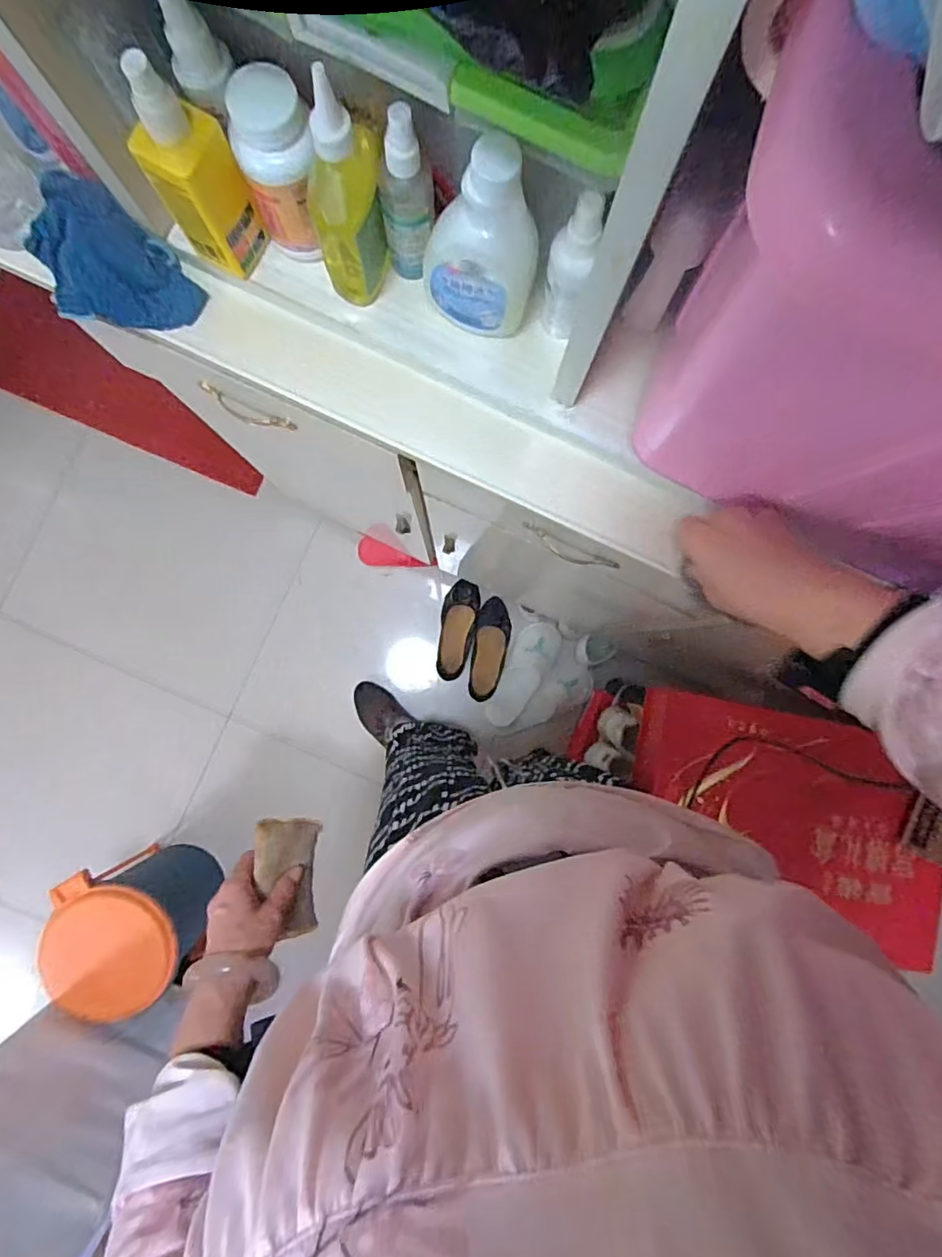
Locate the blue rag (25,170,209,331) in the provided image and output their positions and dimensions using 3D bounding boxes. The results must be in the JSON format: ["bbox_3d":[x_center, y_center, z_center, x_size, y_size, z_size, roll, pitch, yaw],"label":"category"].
[{"bbox_3d":[-0.303,-0.299,0.467,0.097,0.040,0.131,-41,89,-3],"label":"blue rag"}]

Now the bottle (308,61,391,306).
[{"bbox_3d":[-0.087,-0.301,0.396,0.052,0.146,0.062,-11,88,-3],"label":"bottle"}]

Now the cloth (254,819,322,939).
[{"bbox_3d":[-0.188,0.258,0.583,0.017,0.078,0.122,-7,80,31],"label":"cloth"}]

